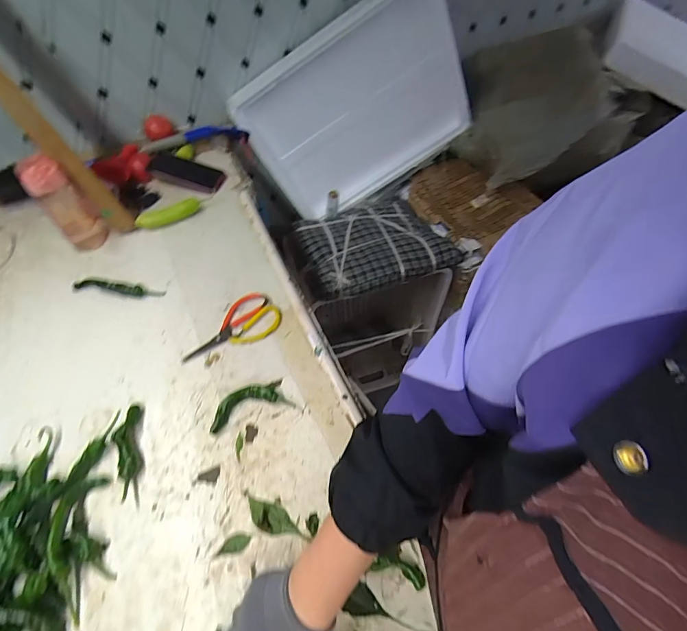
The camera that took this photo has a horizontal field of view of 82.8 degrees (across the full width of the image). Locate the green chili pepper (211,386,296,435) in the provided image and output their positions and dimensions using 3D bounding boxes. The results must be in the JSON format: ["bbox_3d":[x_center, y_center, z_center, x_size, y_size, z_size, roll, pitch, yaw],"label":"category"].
[{"bbox_3d":[-0.135,0.126,0.562,0.115,0.022,0.046,-18,54,-9],"label":"green chili pepper"}]

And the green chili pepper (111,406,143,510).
[{"bbox_3d":[-0.294,0.185,0.528,0.031,0.020,0.133,-17,54,-8],"label":"green chili pepper"}]

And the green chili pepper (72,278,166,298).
[{"bbox_3d":[-0.415,-0.051,0.712,0.177,0.015,0.026,7,54,10],"label":"green chili pepper"}]

